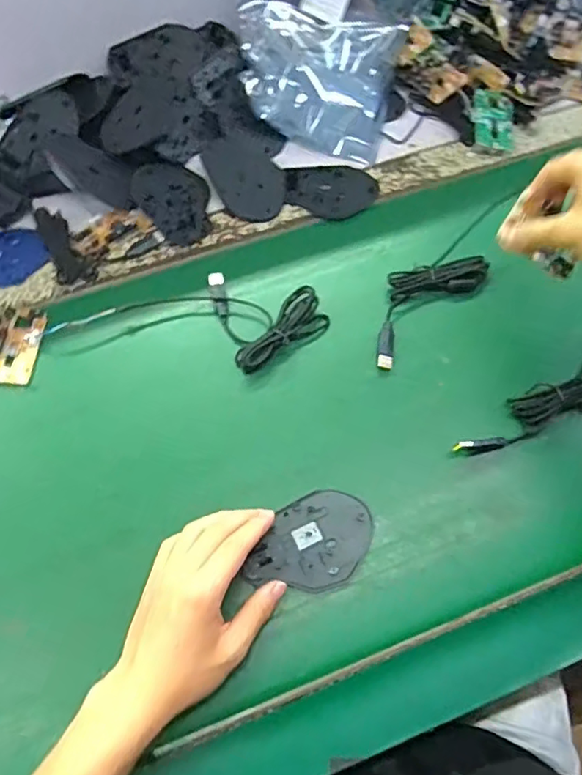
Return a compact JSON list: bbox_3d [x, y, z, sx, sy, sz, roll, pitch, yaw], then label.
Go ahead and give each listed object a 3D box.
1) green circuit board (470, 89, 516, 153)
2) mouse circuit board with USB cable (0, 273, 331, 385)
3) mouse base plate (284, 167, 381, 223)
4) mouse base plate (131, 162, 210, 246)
[{"bbox_3d":[0.230,-0.307,0.667,0.047,0.016,0.079,1,65,-1],"label":"green circuit board"},{"bbox_3d":[-0.126,-0.062,0.544,0.311,0.022,0.098,-2,63,-1],"label":"mouse circuit board with USB cable"},{"bbox_3d":[0.044,-0.214,0.634,0.096,0.010,0.075,6,65,1],"label":"mouse base plate"},{"bbox_3d":[-0.124,-0.197,0.615,0.074,0.014,0.107,-17,64,-9],"label":"mouse base plate"}]

